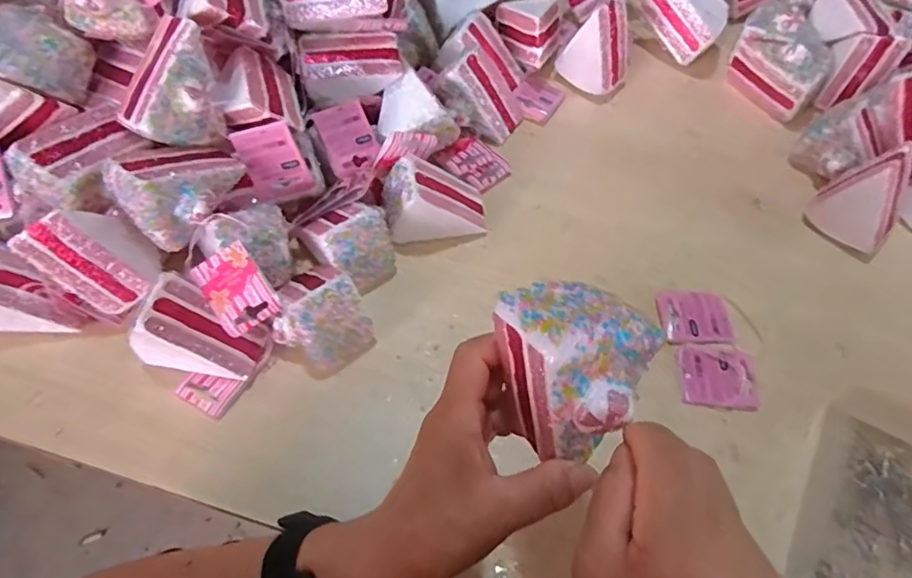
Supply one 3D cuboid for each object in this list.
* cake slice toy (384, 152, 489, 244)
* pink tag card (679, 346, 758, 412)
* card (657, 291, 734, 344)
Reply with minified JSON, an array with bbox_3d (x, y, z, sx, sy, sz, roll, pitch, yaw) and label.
[{"bbox_3d":[-0.017,-0.077,0.497,0.090,0.065,0.050,-13,62,-9],"label":"cake slice toy"},{"bbox_3d":[0.211,0.069,0.461,0.059,0.010,0.051,6,61,1],"label":"pink tag card"},{"bbox_3d":[0.202,0.025,0.485,0.057,0.008,0.046,0,67,-1],"label":"card"}]

